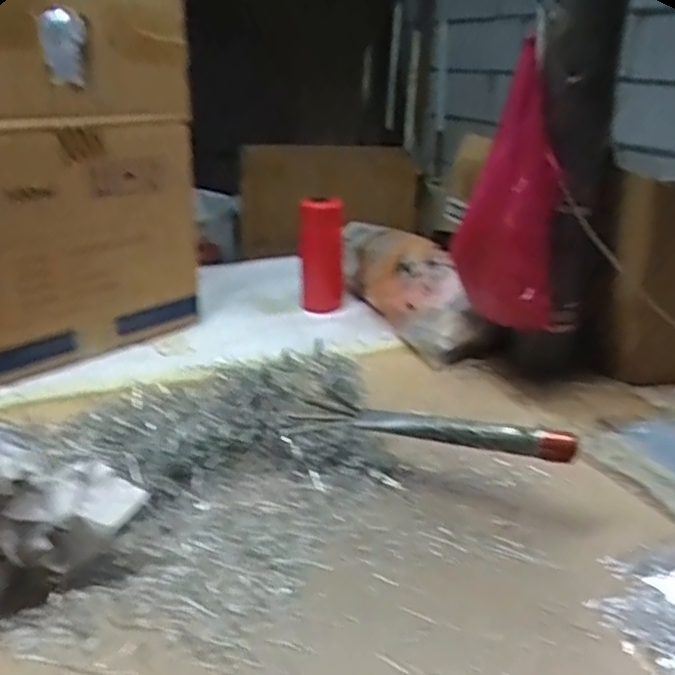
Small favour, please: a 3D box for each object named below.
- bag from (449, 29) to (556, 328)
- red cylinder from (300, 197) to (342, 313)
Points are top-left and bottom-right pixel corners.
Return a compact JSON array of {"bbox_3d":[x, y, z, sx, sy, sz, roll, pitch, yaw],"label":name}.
[{"bbox_3d":[0.206,-0.161,0.832,0.121,0.299,0.149,5,23,12],"label":"bag"},{"bbox_3d":[-0.025,-0.124,1.103,0.070,0.183,0.054,1,22,-3],"label":"red cylinder"}]

